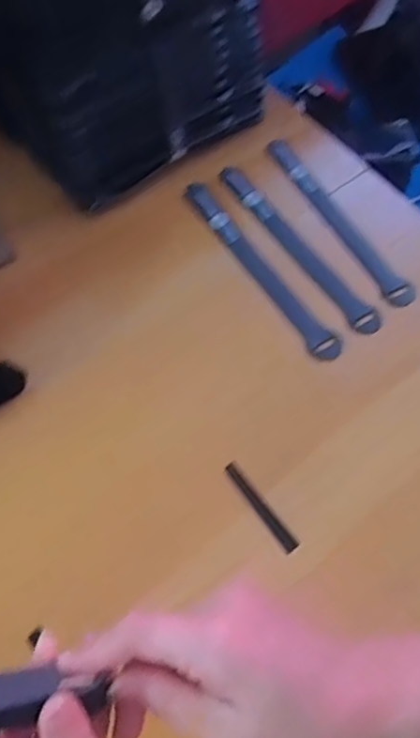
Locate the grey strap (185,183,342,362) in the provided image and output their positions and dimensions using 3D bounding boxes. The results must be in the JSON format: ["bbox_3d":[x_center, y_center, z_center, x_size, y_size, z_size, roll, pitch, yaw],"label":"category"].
[{"bbox_3d":[0.039,-0.085,0.487,0.022,0.005,0.200,-29,68,-13],"label":"grey strap"}]

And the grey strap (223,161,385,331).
[{"bbox_3d":[0.070,-0.105,0.499,0.020,0.006,0.204,-30,68,-13],"label":"grey strap"}]

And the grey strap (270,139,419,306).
[{"bbox_3d":[0.107,-0.131,0.512,0.021,0.008,0.199,-24,67,-11],"label":"grey strap"}]

